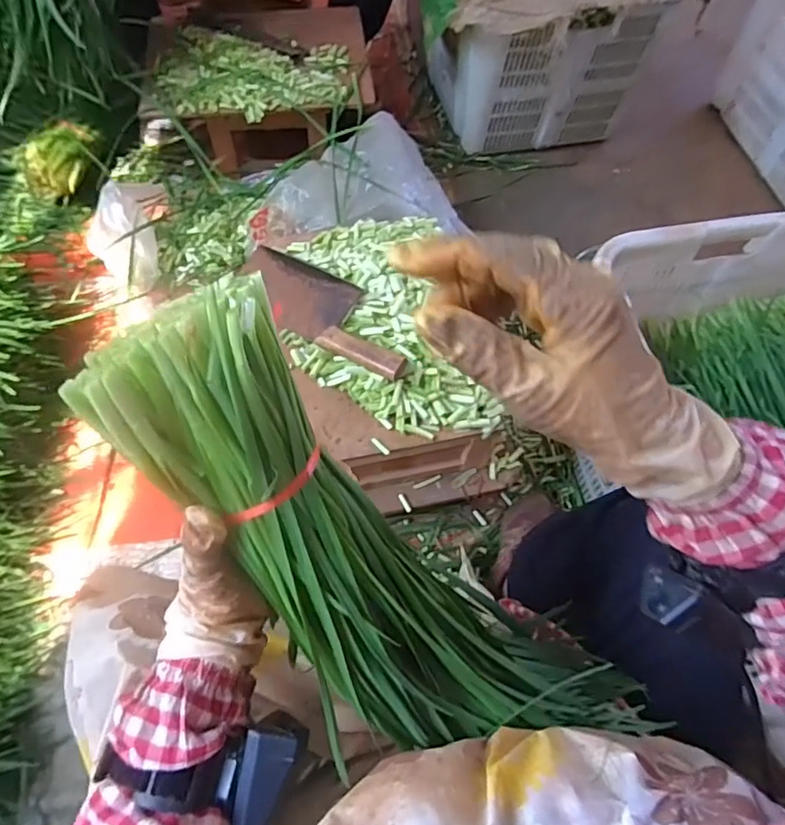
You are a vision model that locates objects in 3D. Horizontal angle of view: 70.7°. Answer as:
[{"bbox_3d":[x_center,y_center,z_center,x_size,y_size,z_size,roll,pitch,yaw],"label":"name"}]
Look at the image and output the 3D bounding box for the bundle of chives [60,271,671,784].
[{"bbox_3d":[0.002,0.106,0.315,0.398,0.049,0.118,48,62,-24],"label":"bundle of chives"}]

